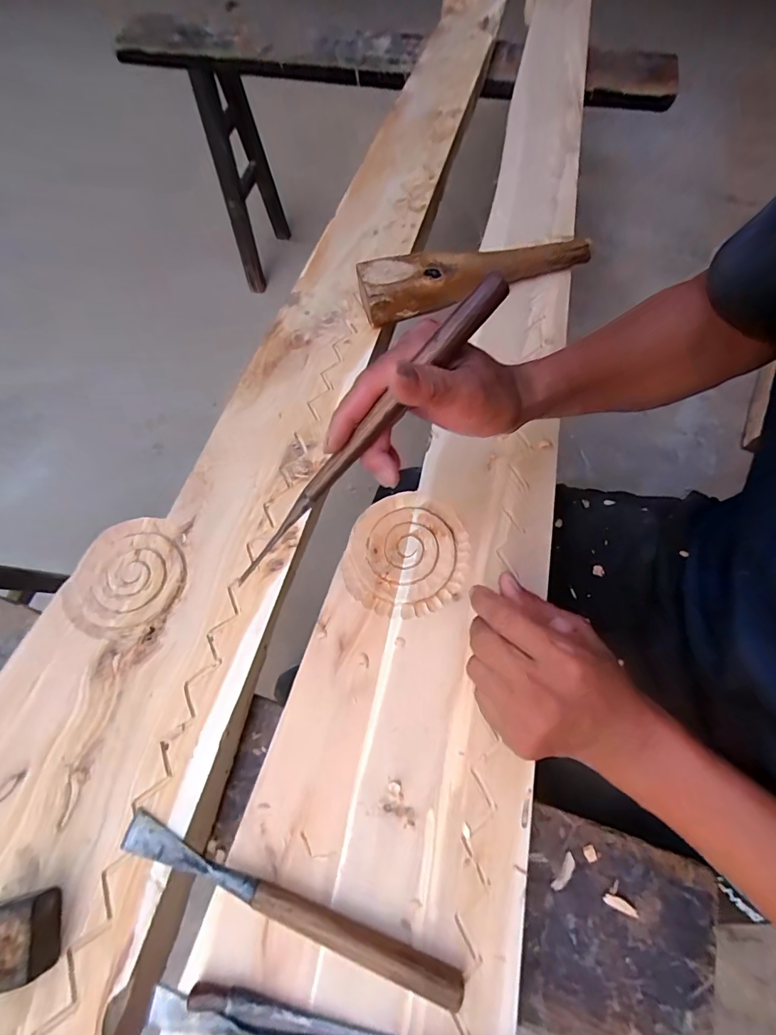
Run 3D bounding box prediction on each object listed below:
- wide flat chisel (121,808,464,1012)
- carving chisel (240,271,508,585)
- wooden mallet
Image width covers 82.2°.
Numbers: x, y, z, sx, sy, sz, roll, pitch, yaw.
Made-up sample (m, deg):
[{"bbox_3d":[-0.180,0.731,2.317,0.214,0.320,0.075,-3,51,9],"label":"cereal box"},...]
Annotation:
[{"bbox_3d":[-0.073,0.263,0.302,0.246,0.018,0.022,17,68,8],"label":"wide flat chisel"},{"bbox_3d":[-0.021,-0.046,0.281,0.249,0.014,0.016,-46,70,17],"label":"carving chisel"},{"bbox_3d":[0.105,-0.279,0.518,0.271,0.048,0.055,-11,67,-4],"label":"wooden mallet"}]

